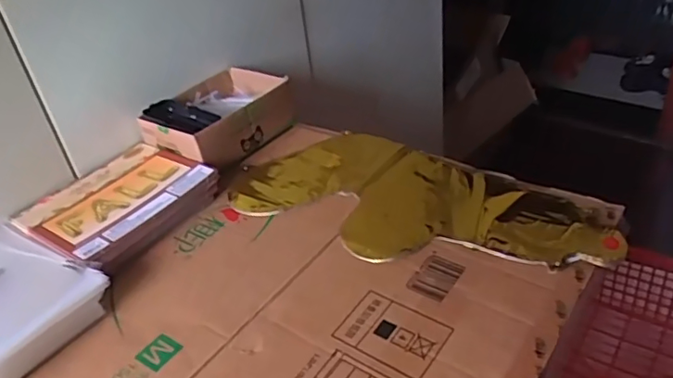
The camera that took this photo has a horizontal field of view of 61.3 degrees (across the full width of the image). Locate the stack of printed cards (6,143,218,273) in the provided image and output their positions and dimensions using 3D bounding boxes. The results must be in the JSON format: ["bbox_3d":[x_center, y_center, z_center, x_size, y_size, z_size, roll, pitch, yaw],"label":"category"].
[{"bbox_3d":[-0.266,0.015,0.691,0.181,0.031,0.196,16,41,28],"label":"stack of printed cards"}]

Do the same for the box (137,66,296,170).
[{"bbox_3d":[-0.160,-0.102,0.801,0.136,0.067,0.192,19,42,31],"label":"box"}]

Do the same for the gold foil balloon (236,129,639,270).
[{"bbox_3d":[0.083,0.012,0.668,0.448,0.016,0.208,19,42,31],"label":"gold foil balloon"}]

